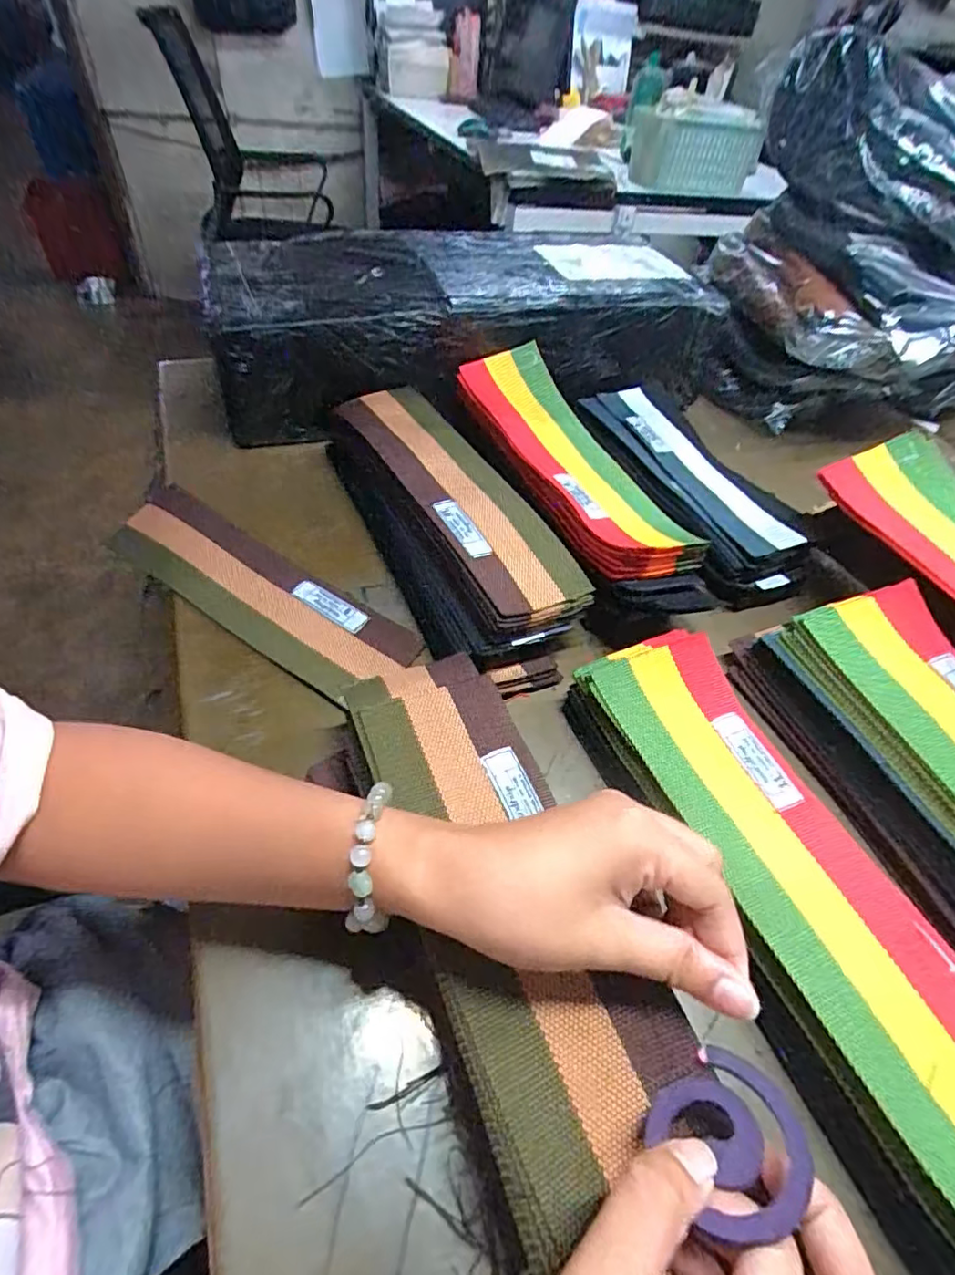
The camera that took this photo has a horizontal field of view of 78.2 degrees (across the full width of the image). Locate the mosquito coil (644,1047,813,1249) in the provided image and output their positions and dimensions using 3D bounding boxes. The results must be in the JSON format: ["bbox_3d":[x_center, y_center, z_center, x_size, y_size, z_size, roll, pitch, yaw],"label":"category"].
[{"bbox_3d":[0.083,0.164,0.192,0.053,0.005,0.045,-20,25,-29],"label":"mosquito coil"}]

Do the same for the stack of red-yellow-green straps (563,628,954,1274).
[{"bbox_3d":[0.158,0.127,0.309,0.101,0.056,0.307,-15,53,-19],"label":"stack of red-yellow-green straps"}]

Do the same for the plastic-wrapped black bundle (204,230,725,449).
[{"bbox_3d":[-0.017,-0.333,0.621,0.486,0.110,0.210,-12,52,-17],"label":"plastic-wrapped black bundle"}]

